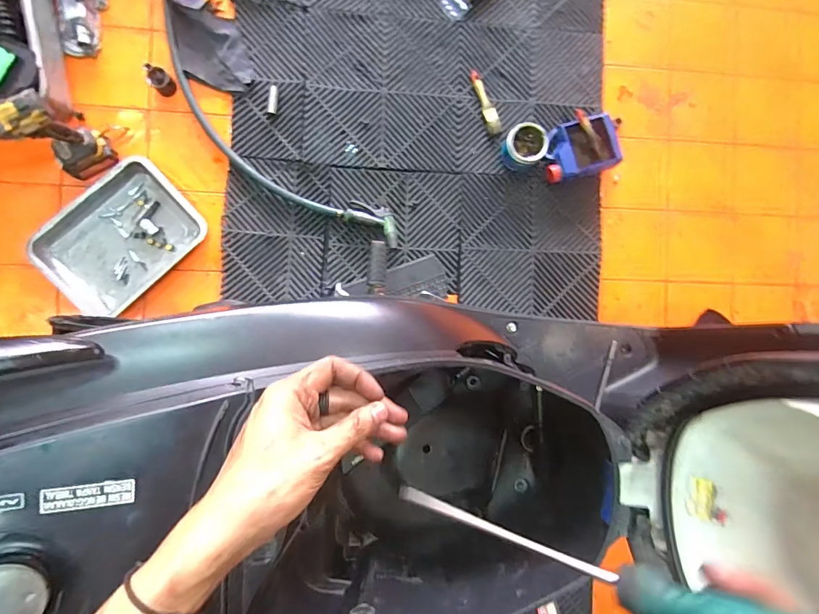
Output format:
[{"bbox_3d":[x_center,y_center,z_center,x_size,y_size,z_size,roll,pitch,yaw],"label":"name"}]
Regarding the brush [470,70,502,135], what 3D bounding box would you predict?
[{"bbox_3d":[0.207,-0.560,1.126,0.036,0.019,0.175,-23,92,-5],"label":"brush"}]

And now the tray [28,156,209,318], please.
[{"bbox_3d":[-0.714,-0.169,1.023,0.269,0.034,0.369,45,86,-3],"label":"tray"}]

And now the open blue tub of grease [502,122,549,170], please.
[{"bbox_3d":[0.303,-0.427,1.094,0.109,0.077,0.101,0,89,-5],"label":"open blue tub of grease"}]

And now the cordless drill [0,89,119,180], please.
[{"bbox_3d":[-0.797,-0.342,0.892,0.191,0.237,0.078,-39,93,-4],"label":"cordless drill"}]

